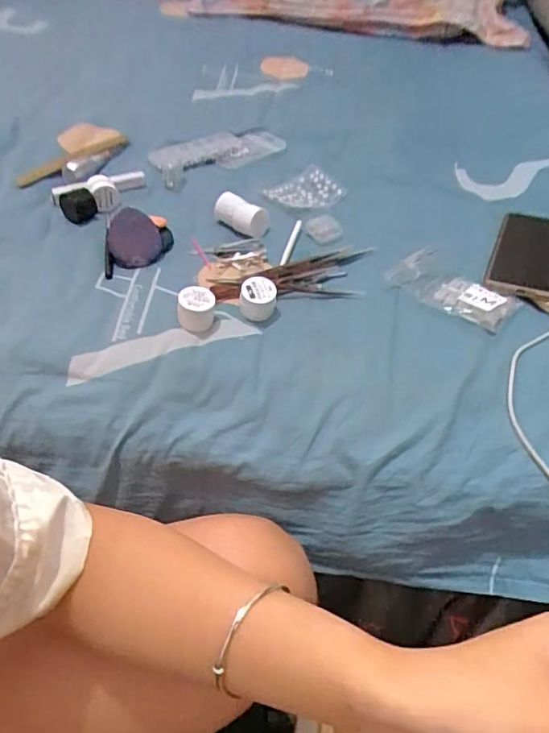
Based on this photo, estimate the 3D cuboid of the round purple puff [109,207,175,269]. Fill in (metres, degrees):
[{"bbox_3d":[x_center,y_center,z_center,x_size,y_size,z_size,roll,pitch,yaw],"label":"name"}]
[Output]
[{"bbox_3d":[-0.146,-0.141,0.592,0.067,0.015,0.092,-7,48,-9],"label":"round purple puff"}]

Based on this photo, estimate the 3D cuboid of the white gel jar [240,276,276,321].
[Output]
[{"bbox_3d":[-0.016,-0.064,0.523,0.033,0.030,0.032,1,47,-1],"label":"white gel jar"}]

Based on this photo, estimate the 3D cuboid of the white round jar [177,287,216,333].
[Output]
[{"bbox_3d":[-0.073,-0.054,0.509,0.035,0.031,0.028,-6,48,-8],"label":"white round jar"}]

